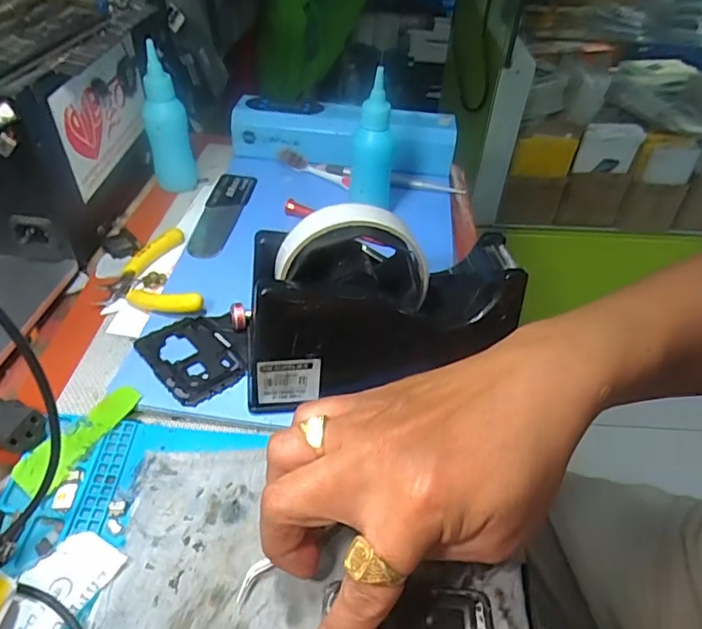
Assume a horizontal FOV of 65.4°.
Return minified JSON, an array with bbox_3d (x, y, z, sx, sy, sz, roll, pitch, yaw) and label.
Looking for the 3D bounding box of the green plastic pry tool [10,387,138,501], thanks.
[{"bbox_3d":[-0.146,0.065,0.296,0.022,0.007,0.071,24,46,17],"label":"green plastic pry tool"}]

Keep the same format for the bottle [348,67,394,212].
[{"bbox_3d":[0.019,-0.128,0.424,0.033,0.110,0.038,8,43,1],"label":"bottle"}]

